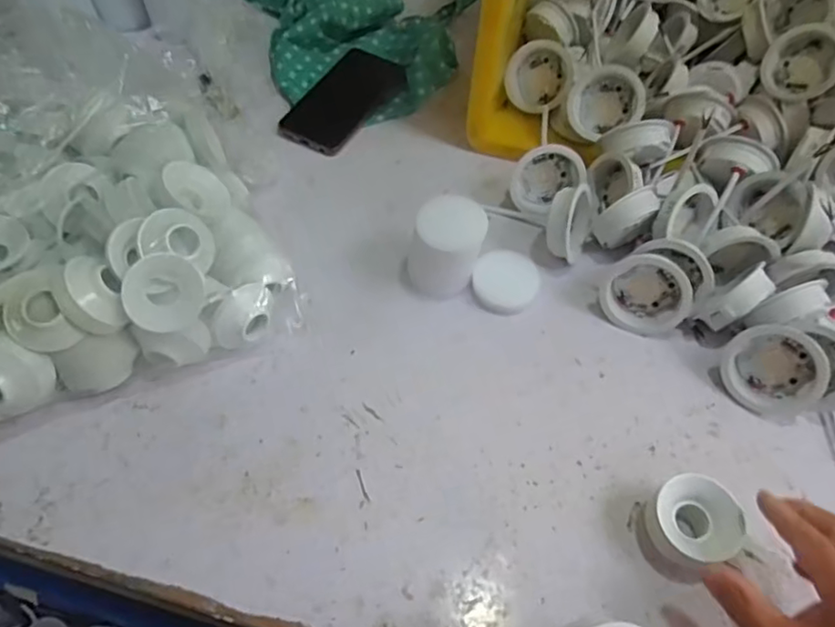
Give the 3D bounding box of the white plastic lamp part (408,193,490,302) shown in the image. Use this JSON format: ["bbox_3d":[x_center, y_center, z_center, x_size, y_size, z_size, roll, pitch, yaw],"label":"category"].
[{"bbox_3d":[0.024,-0.057,0.524,0.064,0.074,0.052,4,54,-1],"label":"white plastic lamp part"}]

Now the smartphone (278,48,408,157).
[{"bbox_3d":[-0.085,-0.241,0.694,0.082,0.013,0.175,28,58,16],"label":"smartphone"}]

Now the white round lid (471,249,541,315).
[{"bbox_3d":[0.079,-0.029,0.553,0.059,0.009,0.067,24,57,13],"label":"white round lid"}]

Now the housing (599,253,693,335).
[{"bbox_3d":[0.196,-0.016,0.531,0.070,0.068,0.026,32,19,6],"label":"housing"}]

